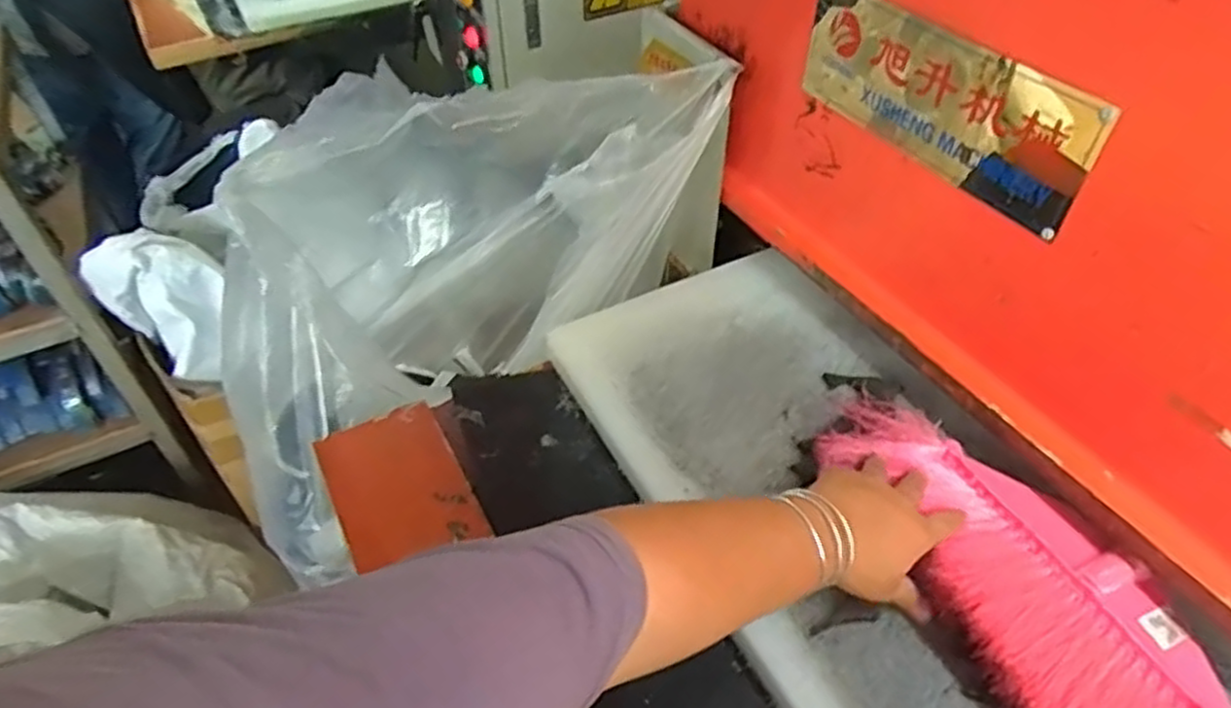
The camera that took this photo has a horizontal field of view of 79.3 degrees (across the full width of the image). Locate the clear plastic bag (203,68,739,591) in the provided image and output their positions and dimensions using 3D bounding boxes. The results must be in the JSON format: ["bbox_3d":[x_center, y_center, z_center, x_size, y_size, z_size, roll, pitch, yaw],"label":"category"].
[{"bbox_3d":[-0.174,-0.081,0.851,0.547,0.425,0.266,-24,50,-23],"label":"clear plastic bag"}]

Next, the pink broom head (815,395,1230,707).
[{"bbox_3d":[0.318,0.183,0.535,0.162,0.044,0.395,-13,46,-14],"label":"pink broom head"}]

